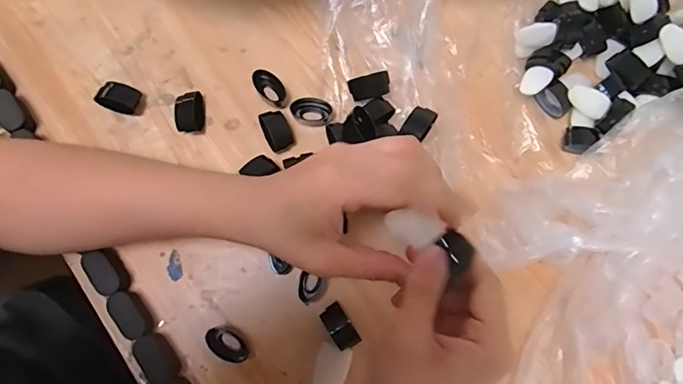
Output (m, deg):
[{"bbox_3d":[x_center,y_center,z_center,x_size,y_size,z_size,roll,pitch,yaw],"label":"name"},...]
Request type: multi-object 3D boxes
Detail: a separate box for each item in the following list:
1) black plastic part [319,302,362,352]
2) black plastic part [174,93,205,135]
[{"bbox_3d":[-0.002,0.102,0.335,0.018,0.010,0.033,-31,80,-6],"label":"black plastic part"},{"bbox_3d":[-0.124,-0.065,0.365,0.021,0.018,0.030,-2,79,0],"label":"black plastic part"}]

